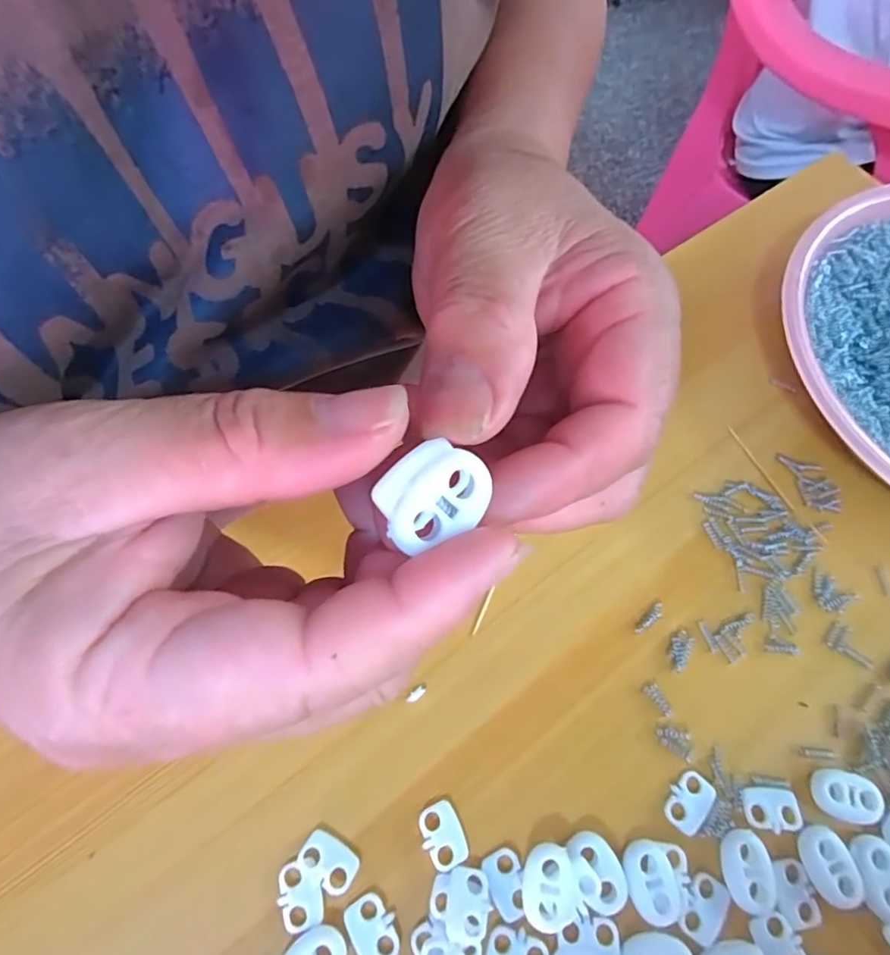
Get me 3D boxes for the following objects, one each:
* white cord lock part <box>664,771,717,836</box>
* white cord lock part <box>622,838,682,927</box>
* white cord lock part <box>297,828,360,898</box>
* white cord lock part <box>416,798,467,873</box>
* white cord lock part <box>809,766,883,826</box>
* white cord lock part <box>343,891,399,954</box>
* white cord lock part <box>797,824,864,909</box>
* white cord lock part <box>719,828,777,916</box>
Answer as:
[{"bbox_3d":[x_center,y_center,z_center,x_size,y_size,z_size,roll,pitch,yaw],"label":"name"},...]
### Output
[{"bbox_3d":[0.082,0.109,0.182,0.013,0.004,0.018,35,70,13],"label":"white cord lock part"},{"bbox_3d":[0.065,0.127,0.171,0.016,0.005,0.021,-6,67,-4],"label":"white cord lock part"},{"bbox_3d":[-0.037,0.121,0.172,0.018,0.004,0.012,35,70,13],"label":"white cord lock part"},{"bbox_3d":[-0.001,0.115,0.176,0.013,0.004,0.018,-17,68,-8],"label":"white cord lock part"},{"bbox_3d":[0.134,0.106,0.183,0.020,0.005,0.015,15,67,5],"label":"white cord lock part"},{"bbox_3d":[-0.022,0.138,0.165,0.013,0.004,0.018,-26,70,-12],"label":"white cord lock part"},{"bbox_3d":[0.123,0.124,0.174,0.015,0.004,0.022,-13,68,-7],"label":"white cord lock part"},{"bbox_3d":[0.096,0.125,0.174,0.014,0.004,0.023,-5,67,-4],"label":"white cord lock part"}]

